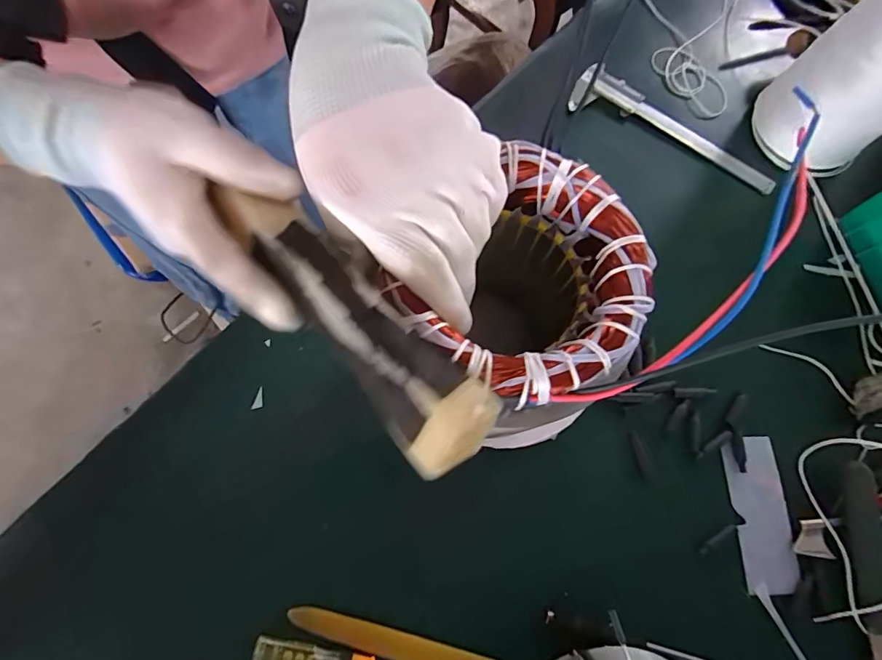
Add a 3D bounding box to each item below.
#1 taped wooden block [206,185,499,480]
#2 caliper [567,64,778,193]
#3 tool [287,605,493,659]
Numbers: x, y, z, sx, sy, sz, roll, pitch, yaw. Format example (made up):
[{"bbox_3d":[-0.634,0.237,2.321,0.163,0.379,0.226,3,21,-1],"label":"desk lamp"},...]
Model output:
[{"bbox_3d":[-0.046,-0.012,0.194,0.035,0.022,0.172,-40,65,-13],"label":"taped wooden block"},{"bbox_3d":[0.247,-0.218,0.466,0.226,0.015,0.060,30,74,8],"label":"caliper"},{"bbox_3d":[-0.033,0.235,0.326,0.162,0.009,0.017,15,72,3],"label":"tool"}]

